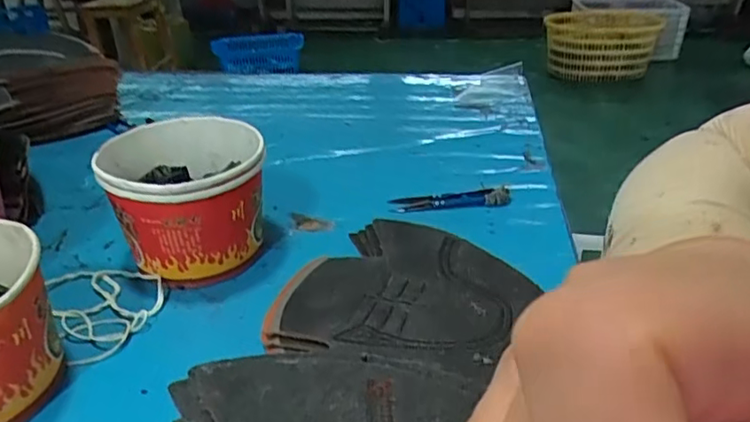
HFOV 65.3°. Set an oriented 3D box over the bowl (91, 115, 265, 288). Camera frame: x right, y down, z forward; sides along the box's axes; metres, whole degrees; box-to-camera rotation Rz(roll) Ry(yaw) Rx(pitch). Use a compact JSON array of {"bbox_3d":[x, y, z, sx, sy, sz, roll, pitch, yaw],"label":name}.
[{"bbox_3d":[-0.136,-0.006,0.438,0.106,0.091,0.116,-3,30,1],"label":"bowl"}]

